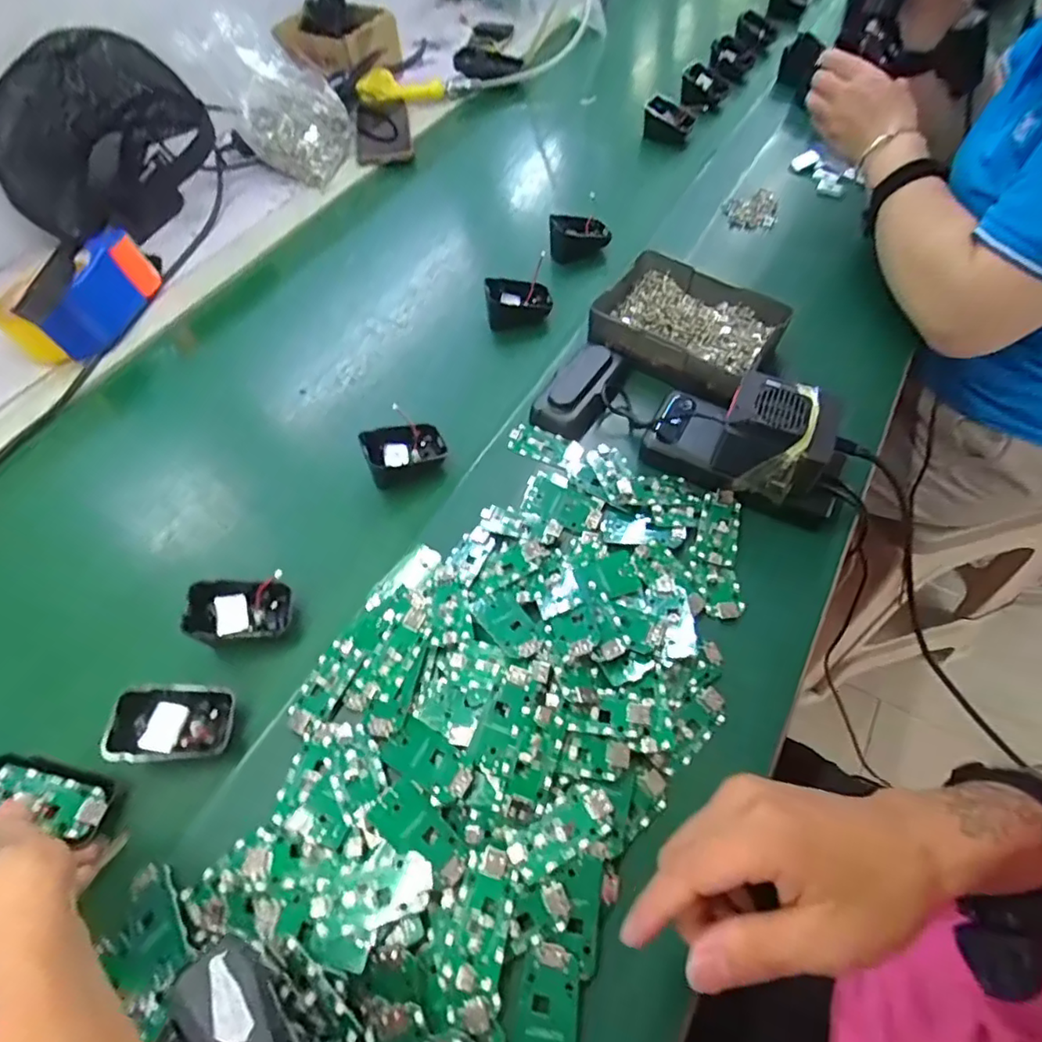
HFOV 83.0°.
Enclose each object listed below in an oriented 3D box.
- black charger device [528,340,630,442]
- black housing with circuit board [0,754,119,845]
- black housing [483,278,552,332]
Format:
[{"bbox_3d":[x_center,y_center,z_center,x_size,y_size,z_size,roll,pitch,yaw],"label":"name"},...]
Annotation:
[{"bbox_3d":[0.056,-0.123,0.532,0.055,0.024,0.096,26,62,19],"label":"black charger device"},{"bbox_3d":[-0.291,0.170,0.362,0.070,0.015,0.035,24,41,-16],"label":"black housing with circuit board"},{"bbox_3d":[-0.002,-0.229,0.610,0.067,0.038,0.041,-9,57,-2],"label":"black housing"}]

